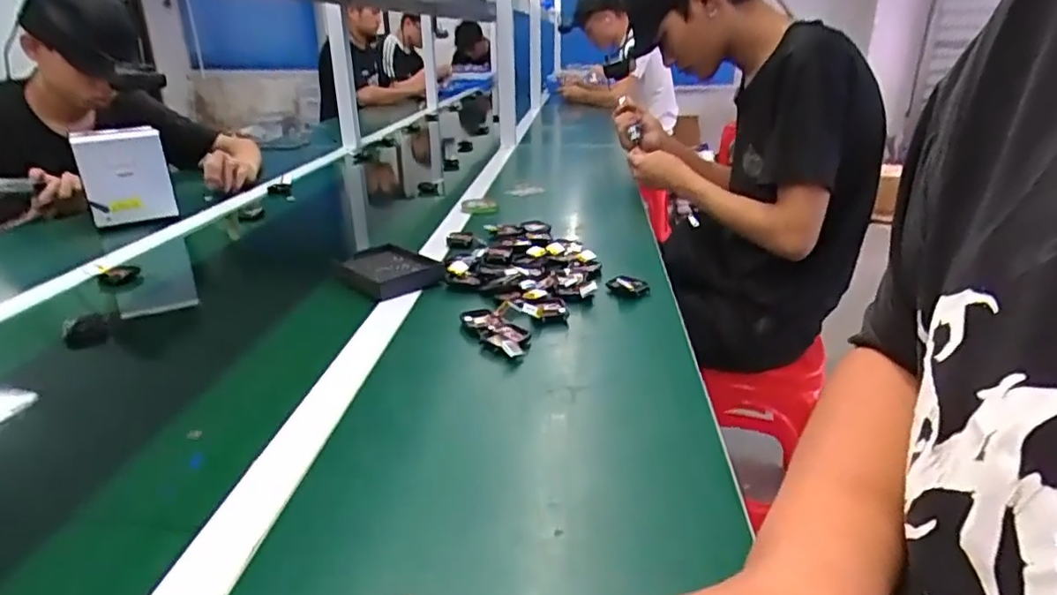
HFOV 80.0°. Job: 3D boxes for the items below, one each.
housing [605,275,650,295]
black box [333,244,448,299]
[{"bbox_3d":[0.117,-0.015,0.742,0.051,0.020,0.027,4,23,15],"label":"housing"},{"bbox_3d":[-0.182,-0.037,0.794,0.097,0.023,0.137,-20,28,-37],"label":"black box"}]

